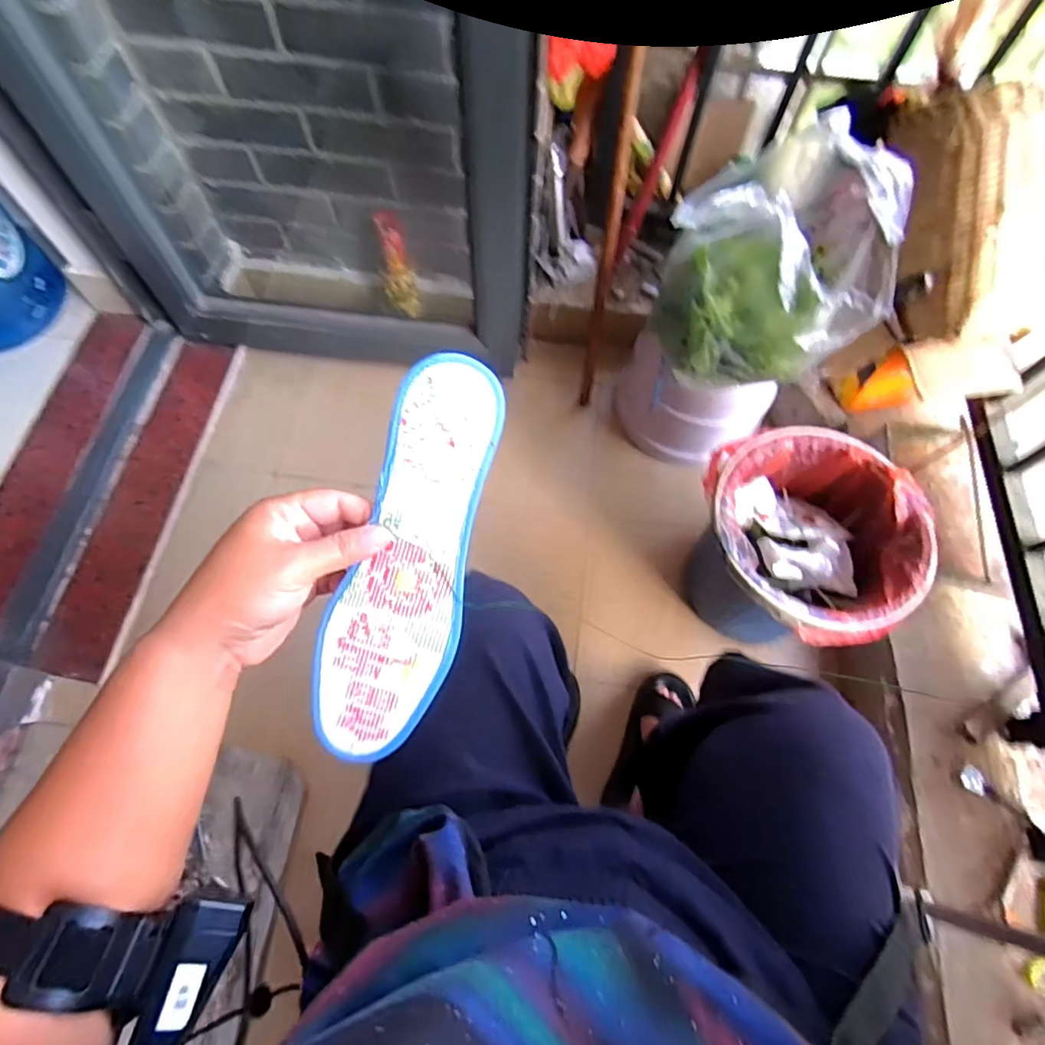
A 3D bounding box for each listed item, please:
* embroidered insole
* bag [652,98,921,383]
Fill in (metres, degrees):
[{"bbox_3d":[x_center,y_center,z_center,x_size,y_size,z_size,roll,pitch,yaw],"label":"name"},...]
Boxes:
[{"bbox_3d":[-0.065,0.025,0.332,0.073,0.007,0.238,18,95,-2],"label":"embroidered insole"},{"bbox_3d":[0.352,-0.389,0.815,0.257,0.249,0.293,10,66,2],"label":"bag"}]

